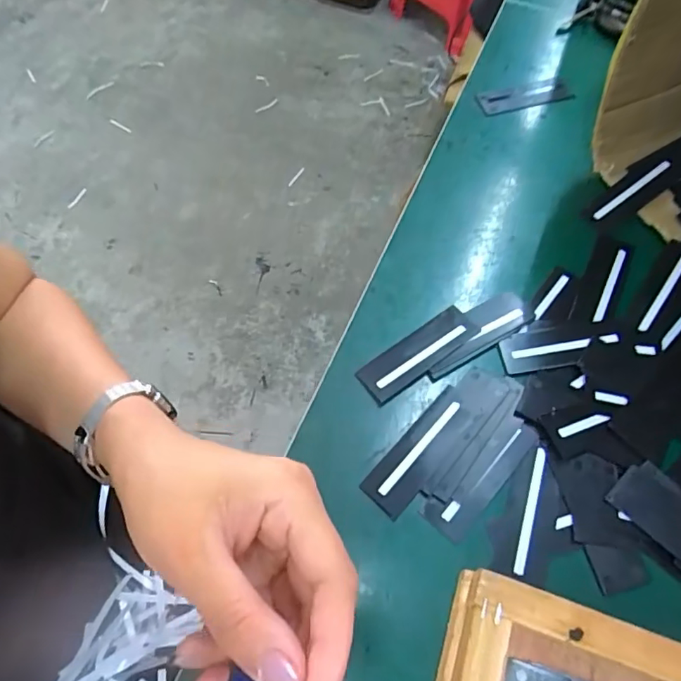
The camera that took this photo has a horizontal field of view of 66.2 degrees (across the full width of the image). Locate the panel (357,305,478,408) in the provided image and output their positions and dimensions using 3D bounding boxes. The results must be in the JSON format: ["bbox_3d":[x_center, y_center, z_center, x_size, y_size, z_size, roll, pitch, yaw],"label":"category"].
[{"bbox_3d":[0.056,0.009,0.374,0.095,0.004,0.030,-33,65,-18],"label":"panel"}]

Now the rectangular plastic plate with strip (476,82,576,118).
[{"bbox_3d":[0.174,-0.233,0.502,0.098,0.008,0.030,-15,66,-10],"label":"rectangular plastic plate with strip"}]

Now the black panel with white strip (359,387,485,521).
[{"bbox_3d":[0.055,0.070,0.339,0.030,0.005,0.093,39,66,20],"label":"black panel with white strip"}]

